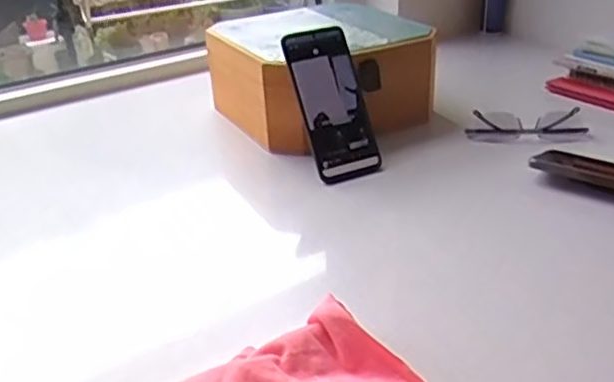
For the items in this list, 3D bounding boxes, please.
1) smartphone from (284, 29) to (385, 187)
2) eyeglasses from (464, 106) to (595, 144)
[{"bbox_3d":[0.029,-0.097,0.723,0.075,0.167,0.017,-17,1,-23],"label":"smartphone"},{"bbox_3d":[0.271,-0.081,0.803,0.144,0.030,0.029,-4,29,0],"label":"eyeglasses"}]

